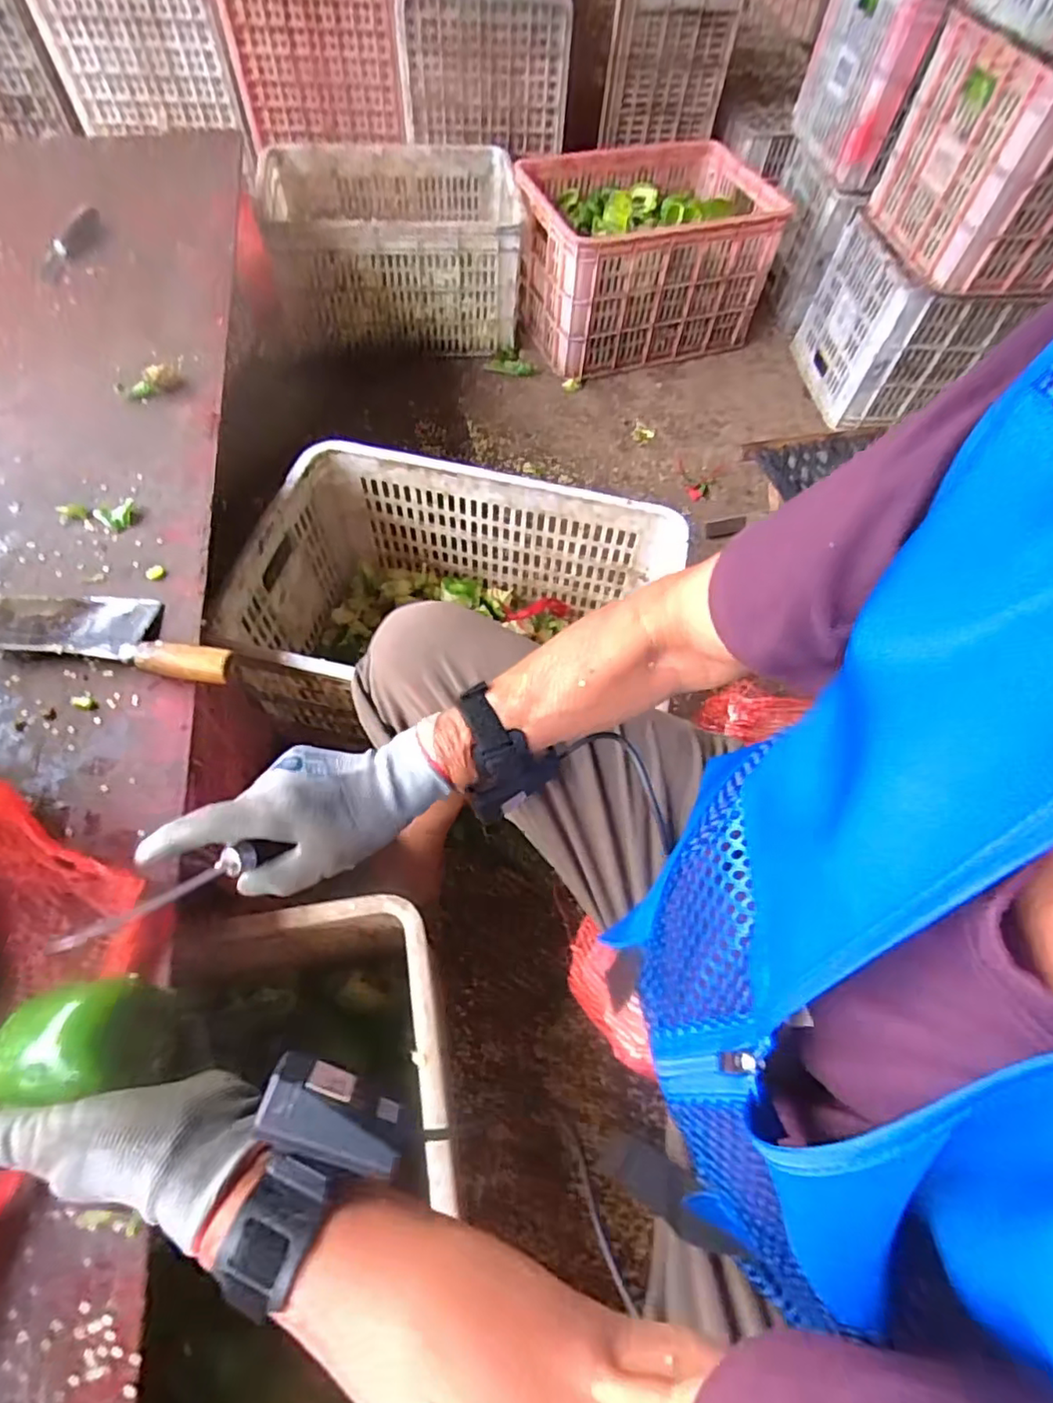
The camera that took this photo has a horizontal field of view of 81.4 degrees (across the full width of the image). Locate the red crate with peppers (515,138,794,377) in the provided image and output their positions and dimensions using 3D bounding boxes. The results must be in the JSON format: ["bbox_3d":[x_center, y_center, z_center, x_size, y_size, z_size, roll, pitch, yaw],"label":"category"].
[{"bbox_3d":[0.253,-0.990,1.391,0.545,0.292,0.347,-18,64,-13],"label":"red crate with peppers"}]

